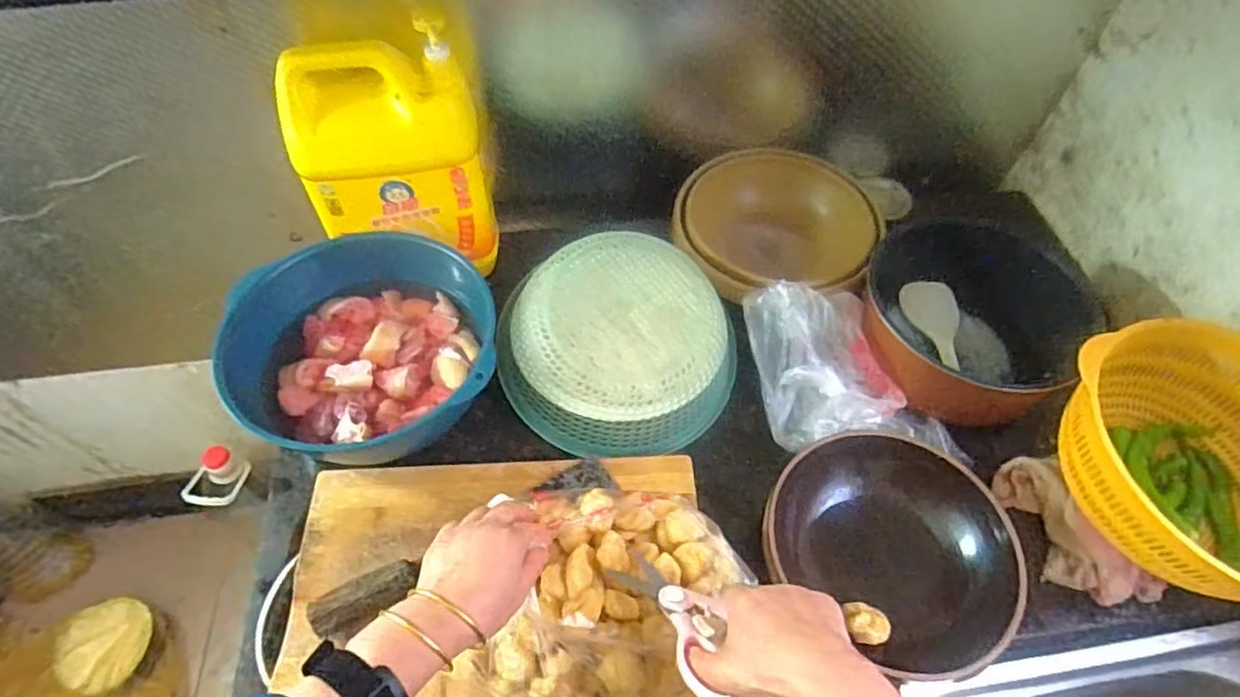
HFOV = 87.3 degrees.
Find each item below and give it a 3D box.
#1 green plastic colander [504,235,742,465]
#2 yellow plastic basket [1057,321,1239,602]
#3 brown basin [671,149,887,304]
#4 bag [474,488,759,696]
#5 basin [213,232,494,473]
[{"bbox_3d":[-0.003,-0.011,0.695,0.231,0.124,0.224,0,55,0],"label":"green plastic colander"},{"bbox_3d":[0.529,0.110,0.590,0.244,0.122,0.247,0,55,0],"label":"yellow plastic basket"},{"bbox_3d":[0.185,-0.134,0.795,0.240,0.100,0.229,0,55,0],"label":"brown basin"},{"bbox_3d":[0.003,0.212,0.540,0.190,0.062,0.183,12,56,8],"label":"bag"},{"bbox_3d":[-0.259,-0.007,0.672,0.252,0.107,0.232,0,55,0],"label":"basin"}]

